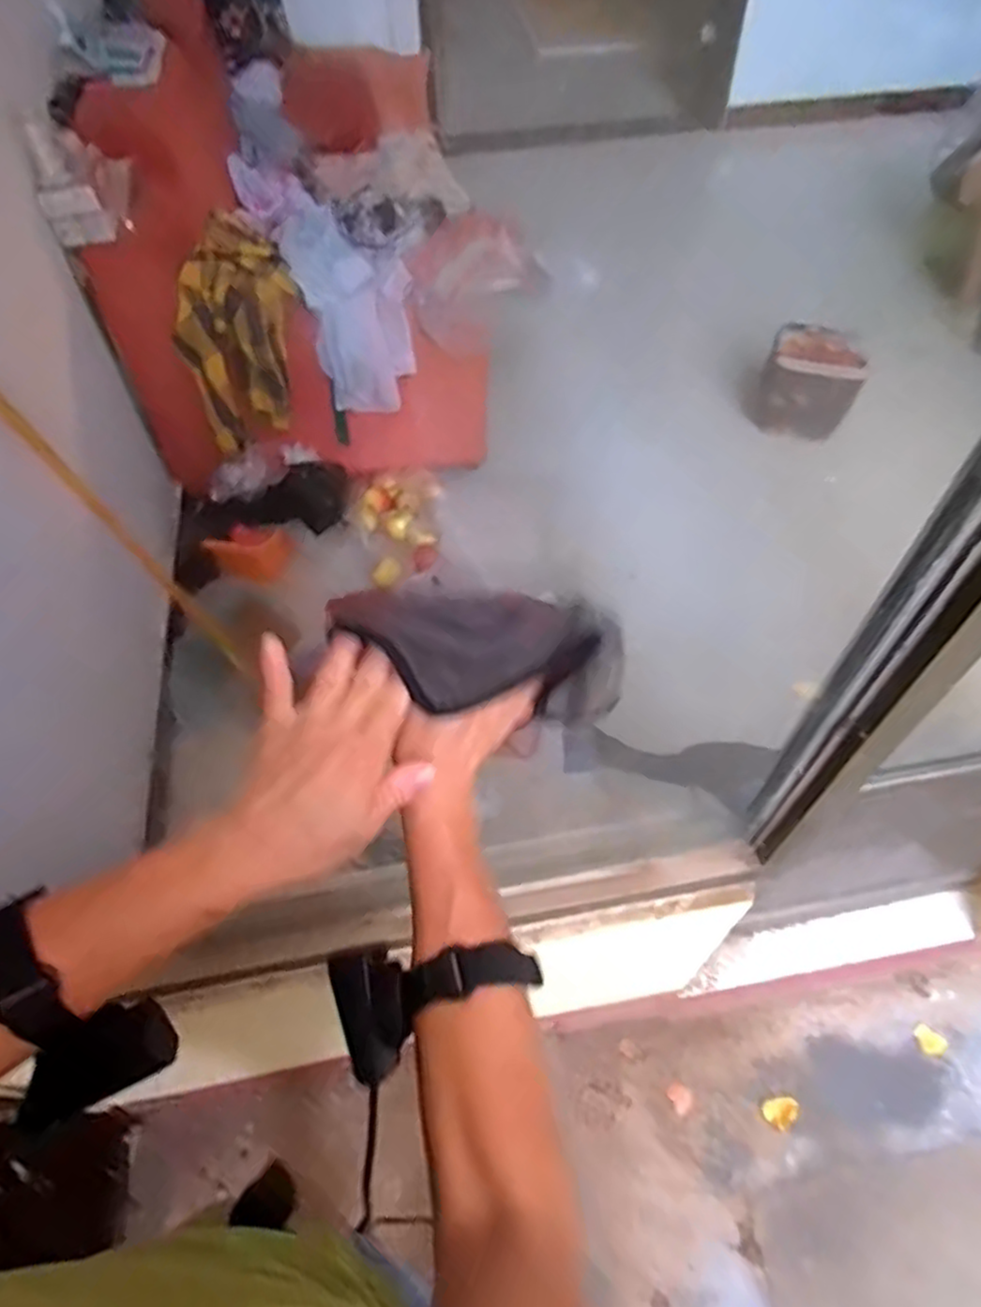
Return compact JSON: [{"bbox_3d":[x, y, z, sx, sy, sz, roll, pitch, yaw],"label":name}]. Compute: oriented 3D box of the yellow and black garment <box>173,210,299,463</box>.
[{"bbox_3d":[-0.581,-0.731,1.685,0.282,0.417,0.149,-27,58,-17],"label":"yellow and black garment"}]

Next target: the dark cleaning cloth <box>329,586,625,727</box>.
[{"bbox_3d":[0.003,0.003,0.436,0.194,0.072,0.051,12,51,-23],"label":"dark cleaning cloth"}]

